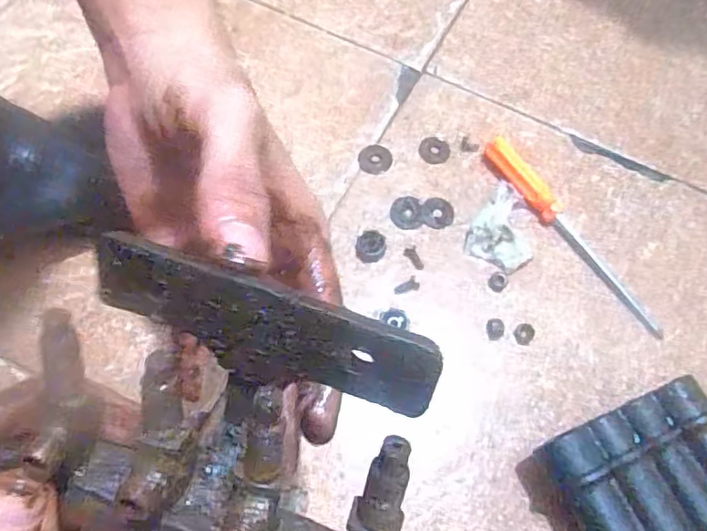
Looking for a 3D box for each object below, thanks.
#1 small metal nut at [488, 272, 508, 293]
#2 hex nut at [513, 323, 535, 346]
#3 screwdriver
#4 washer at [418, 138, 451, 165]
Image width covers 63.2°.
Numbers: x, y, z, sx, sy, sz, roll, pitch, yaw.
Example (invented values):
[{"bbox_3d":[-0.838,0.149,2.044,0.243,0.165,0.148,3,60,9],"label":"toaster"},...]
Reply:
[{"bbox_3d":[0.117,0.013,0.463,0.014,0.004,0.017,41,72,15],"label":"small metal nut"},{"bbox_3d":[0.133,0.053,0.447,0.016,0.006,0.015,-34,72,-14],"label":"hex nut"},{"bbox_3d":[0.182,-0.029,0.475,0.024,0.025,0.202,-37,73,-15],"label":"screwdriver"},{"bbox_3d":[0.073,-0.103,0.514,0.028,0.004,0.027,0,67,-1],"label":"washer"}]

